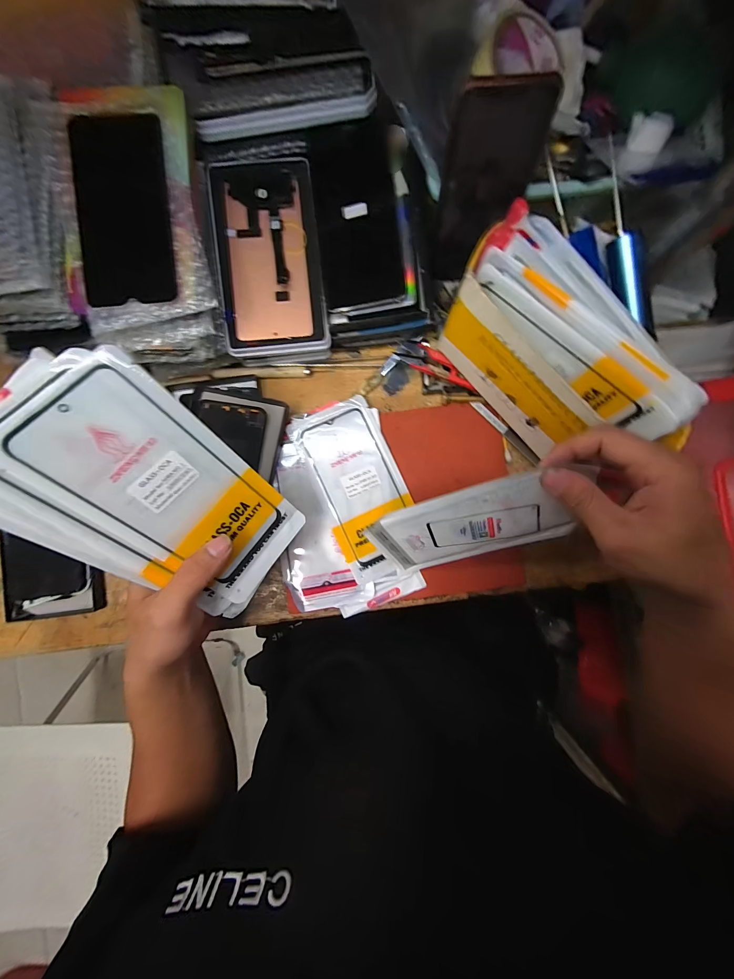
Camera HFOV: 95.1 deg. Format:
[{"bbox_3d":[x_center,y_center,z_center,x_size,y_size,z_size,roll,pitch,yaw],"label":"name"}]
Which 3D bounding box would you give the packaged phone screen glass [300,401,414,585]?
[{"bbox_3d":[-0.003,0.002,0.360,0.084,0.010,0.182,-23,88,1],"label":"packaged phone screen glass"}]

